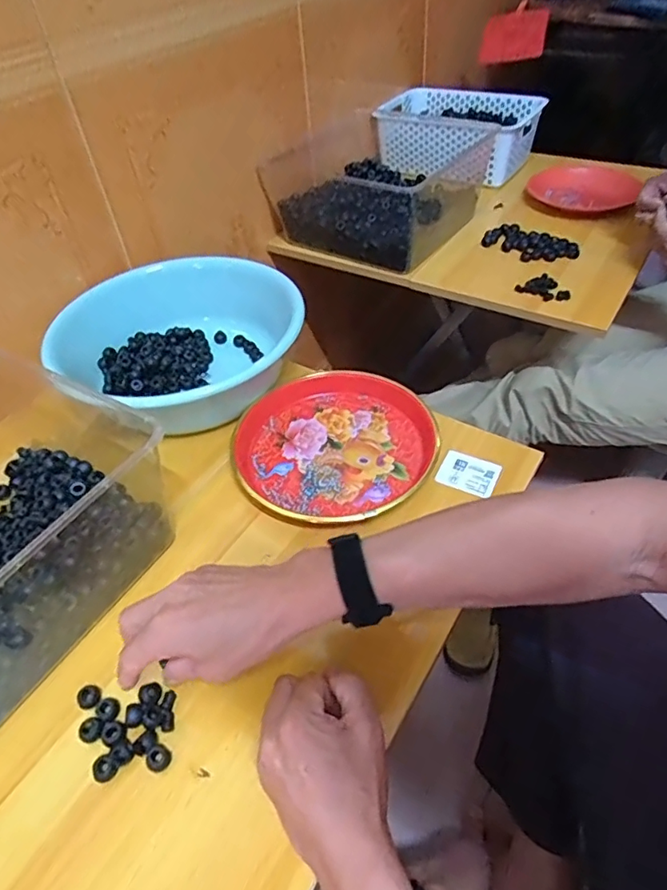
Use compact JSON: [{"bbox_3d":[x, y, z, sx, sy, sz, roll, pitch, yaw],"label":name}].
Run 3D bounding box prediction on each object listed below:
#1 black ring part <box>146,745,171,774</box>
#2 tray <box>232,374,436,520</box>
[{"bbox_3d":[-0.131,0.235,0.409,0.015,0.011,0.017,26,54,26],"label":"black ring part"},{"bbox_3d":[-0.001,-0.002,0.608,0.209,0.026,0.216,21,52,22],"label":"tray"}]

